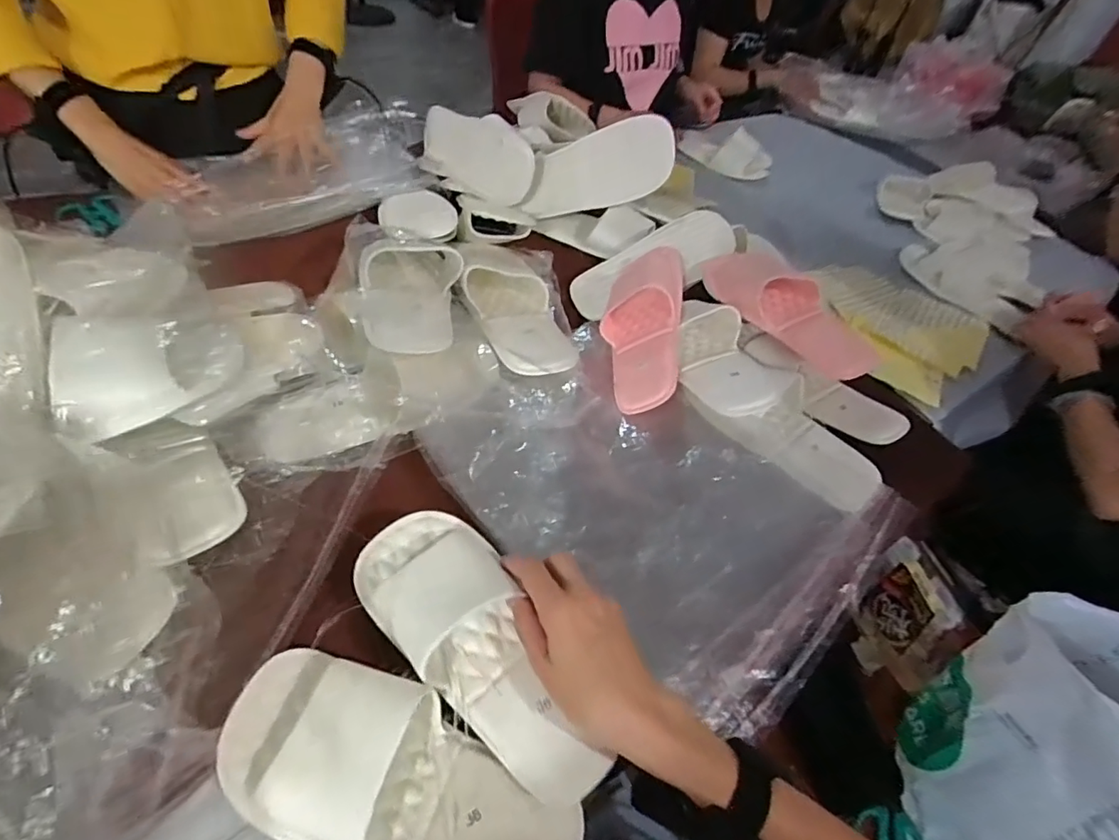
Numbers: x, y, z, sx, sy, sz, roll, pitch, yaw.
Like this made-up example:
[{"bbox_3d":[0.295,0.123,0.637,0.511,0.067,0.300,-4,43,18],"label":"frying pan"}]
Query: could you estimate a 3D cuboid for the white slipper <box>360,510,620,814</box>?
[{"bbox_3d":[-0.061,0.164,0.397,0.090,0.037,0.230,-28,65,-30],"label":"white slipper"}]

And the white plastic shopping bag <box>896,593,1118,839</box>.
[{"bbox_3d":[0.593,0.363,0.607,0.335,0.258,0.273,-8,52,-15],"label":"white plastic shopping bag"}]

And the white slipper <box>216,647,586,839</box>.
[{"bbox_3d":[-0.098,0.226,0.340,0.231,0.035,0.096,27,48,4],"label":"white slipper"}]

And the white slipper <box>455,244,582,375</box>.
[{"bbox_3d":[-0.056,-0.139,0.665,0.110,0.056,0.253,-11,52,-19],"label":"white slipper"}]

